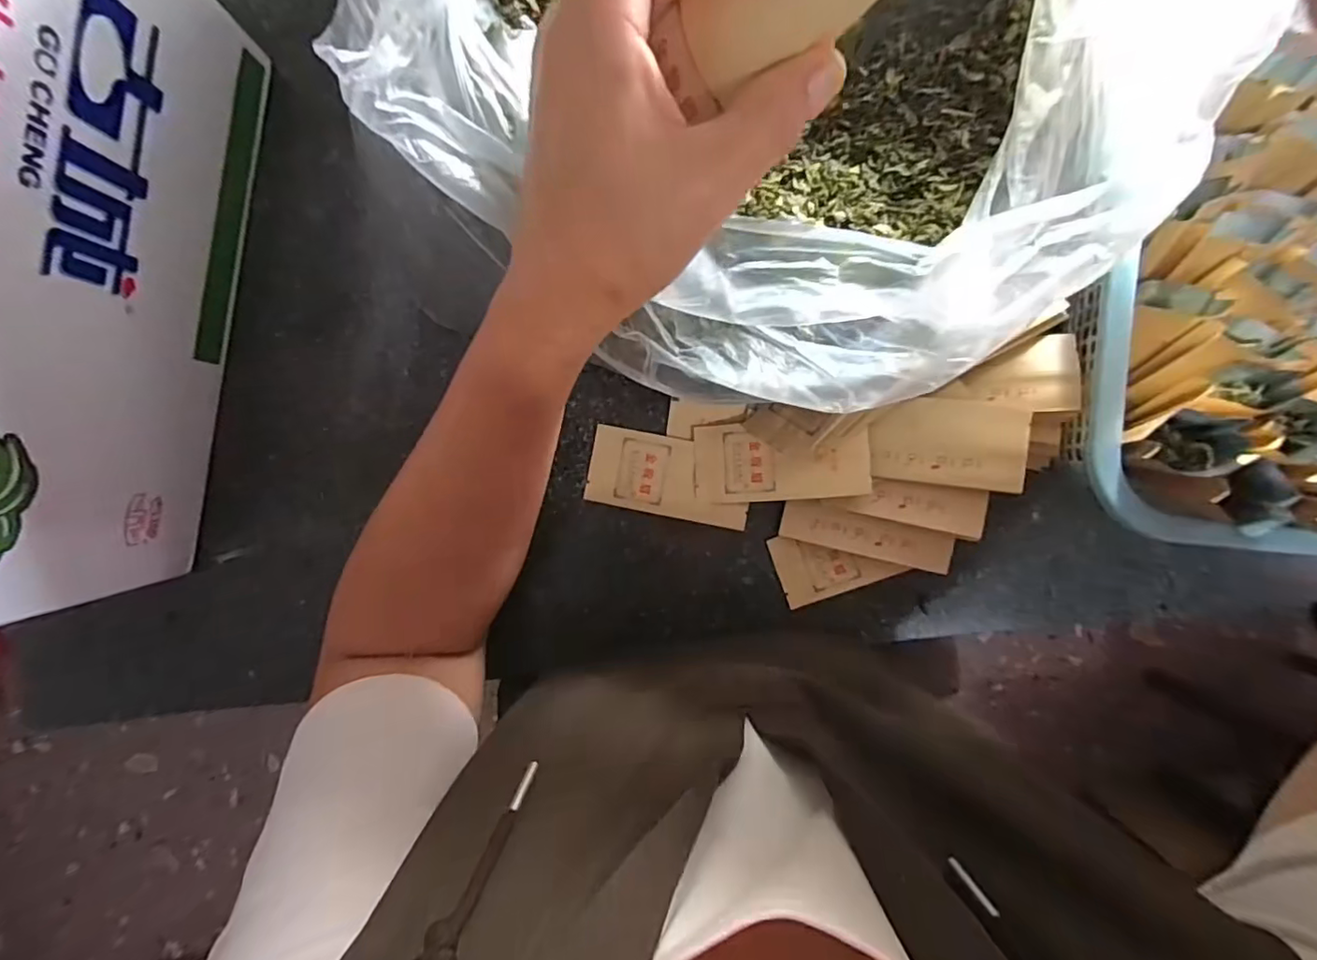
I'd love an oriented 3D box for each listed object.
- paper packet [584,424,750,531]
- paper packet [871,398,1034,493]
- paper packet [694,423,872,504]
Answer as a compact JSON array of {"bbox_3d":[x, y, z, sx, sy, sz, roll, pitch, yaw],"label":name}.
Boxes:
[{"bbox_3d":[0.007,-0.002,0.381,0.107,0.004,0.052,11,89,6],"label":"paper packet"},{"bbox_3d":[0.172,-0.022,0.339,0.083,0.004,0.050,9,100,24],"label":"paper packet"},{"bbox_3d":[0.077,-0.013,0.365,0.108,0.005,0.051,-3,82,17],"label":"paper packet"}]

